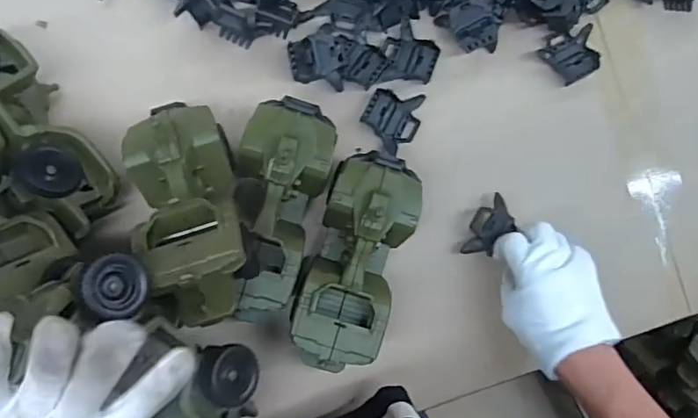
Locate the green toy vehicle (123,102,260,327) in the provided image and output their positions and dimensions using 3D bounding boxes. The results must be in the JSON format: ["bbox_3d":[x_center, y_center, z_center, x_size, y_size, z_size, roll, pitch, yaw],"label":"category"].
[{"bbox_3d":[-0.125,0.000,0.435,0.088,0.087,0.194,-13,60,-9],"label":"green toy vehicle"}]

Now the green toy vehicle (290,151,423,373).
[{"bbox_3d":[0.004,0.047,0.489,0.079,0.079,0.190,18,83,-6],"label":"green toy vehicle"}]

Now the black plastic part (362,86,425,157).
[{"bbox_3d":[0.043,-0.090,0.539,0.054,0.014,0.067,28,82,-5],"label":"black plastic part"}]

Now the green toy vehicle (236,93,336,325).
[{"bbox_3d":[-0.063,0.001,0.485,0.076,0.079,0.189,10,84,-7],"label":"green toy vehicle"}]

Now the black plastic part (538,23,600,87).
[{"bbox_3d":[0.240,-0.165,0.573,0.063,0.016,0.051,-35,90,-9],"label":"black plastic part"}]

